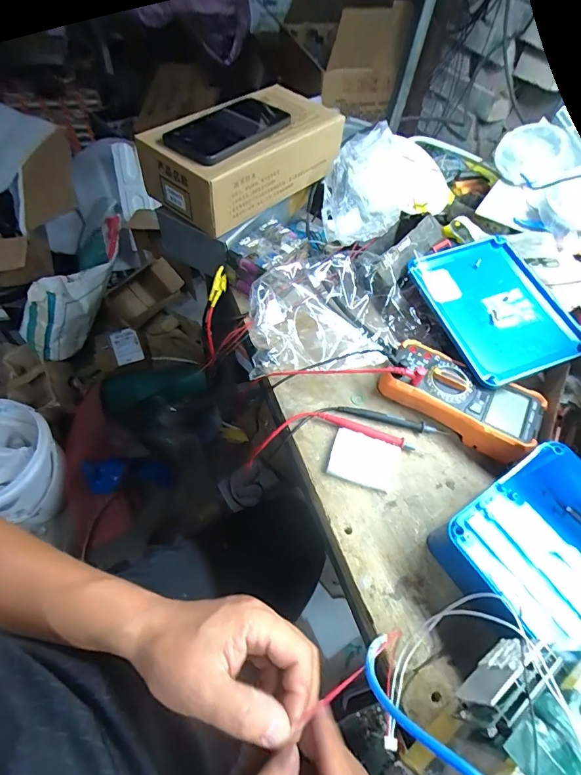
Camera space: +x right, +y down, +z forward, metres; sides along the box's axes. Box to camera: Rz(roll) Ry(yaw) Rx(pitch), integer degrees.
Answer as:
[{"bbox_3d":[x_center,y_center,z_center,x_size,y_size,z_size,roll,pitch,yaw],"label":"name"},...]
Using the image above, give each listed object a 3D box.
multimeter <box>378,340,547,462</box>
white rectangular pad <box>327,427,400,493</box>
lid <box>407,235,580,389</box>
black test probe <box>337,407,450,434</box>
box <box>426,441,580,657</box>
[{"bbox_3d":[0.196,0.011,0.458,0.171,0.042,0.084,30,60,15],"label":"multimeter"},{"bbox_3d":[0.081,0.079,0.429,0.075,0.010,0.055,15,57,5],"label":"white rectangular pad"},{"bbox_3d":[0.253,-0.101,0.492,0.154,0.021,0.195,-19,68,-7],"label":"lid"},{"bbox_3d":[0.118,0.037,0.458,0.124,0.010,0.014,14,57,5],"label":"black test probe"},{"bbox_3d":[0.254,0.165,0.344,0.159,0.073,0.202,-25,62,-19],"label":"box"}]

